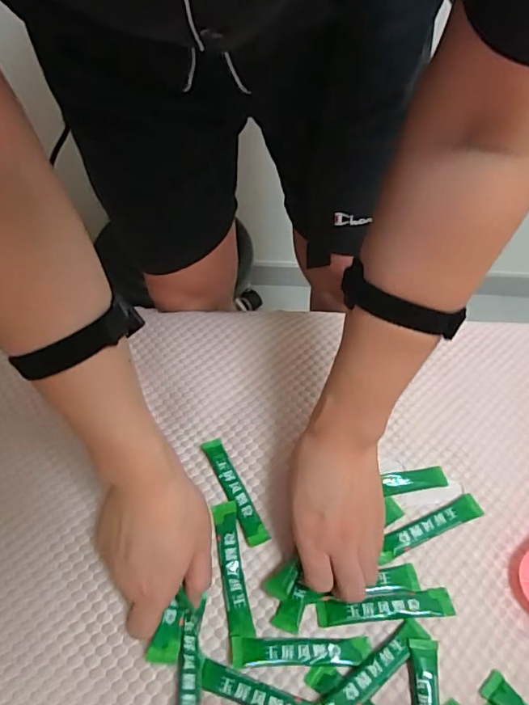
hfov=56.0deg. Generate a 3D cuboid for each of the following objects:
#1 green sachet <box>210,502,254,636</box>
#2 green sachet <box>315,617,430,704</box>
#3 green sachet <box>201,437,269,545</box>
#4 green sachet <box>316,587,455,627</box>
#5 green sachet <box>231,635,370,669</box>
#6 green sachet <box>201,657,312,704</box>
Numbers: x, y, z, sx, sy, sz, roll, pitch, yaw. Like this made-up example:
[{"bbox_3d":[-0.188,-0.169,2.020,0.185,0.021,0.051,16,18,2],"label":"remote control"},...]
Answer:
[{"bbox_3d":[-0.030,0.195,0.453,0.021,0.012,0.113,-7,54,-7],"label":"green sachet"},{"bbox_3d":[0.086,0.261,0.403,0.116,0.012,0.023,-31,61,-23],"label":"green sachet"},{"bbox_3d":[-0.031,0.136,0.496,0.020,0.014,0.115,-22,58,-17],"label":"green sachet"},{"bbox_3d":[0.105,0.223,0.435,0.116,0.006,0.022,-3,54,-5],"label":"green sachet"},{"bbox_3d":[0.030,0.248,0.412,0.114,0.011,0.021,1,54,-2],"label":"green sachet"},{"bbox_3d":[-0.002,0.273,0.391,0.106,0.008,0.021,15,63,12],"label":"green sachet"}]

